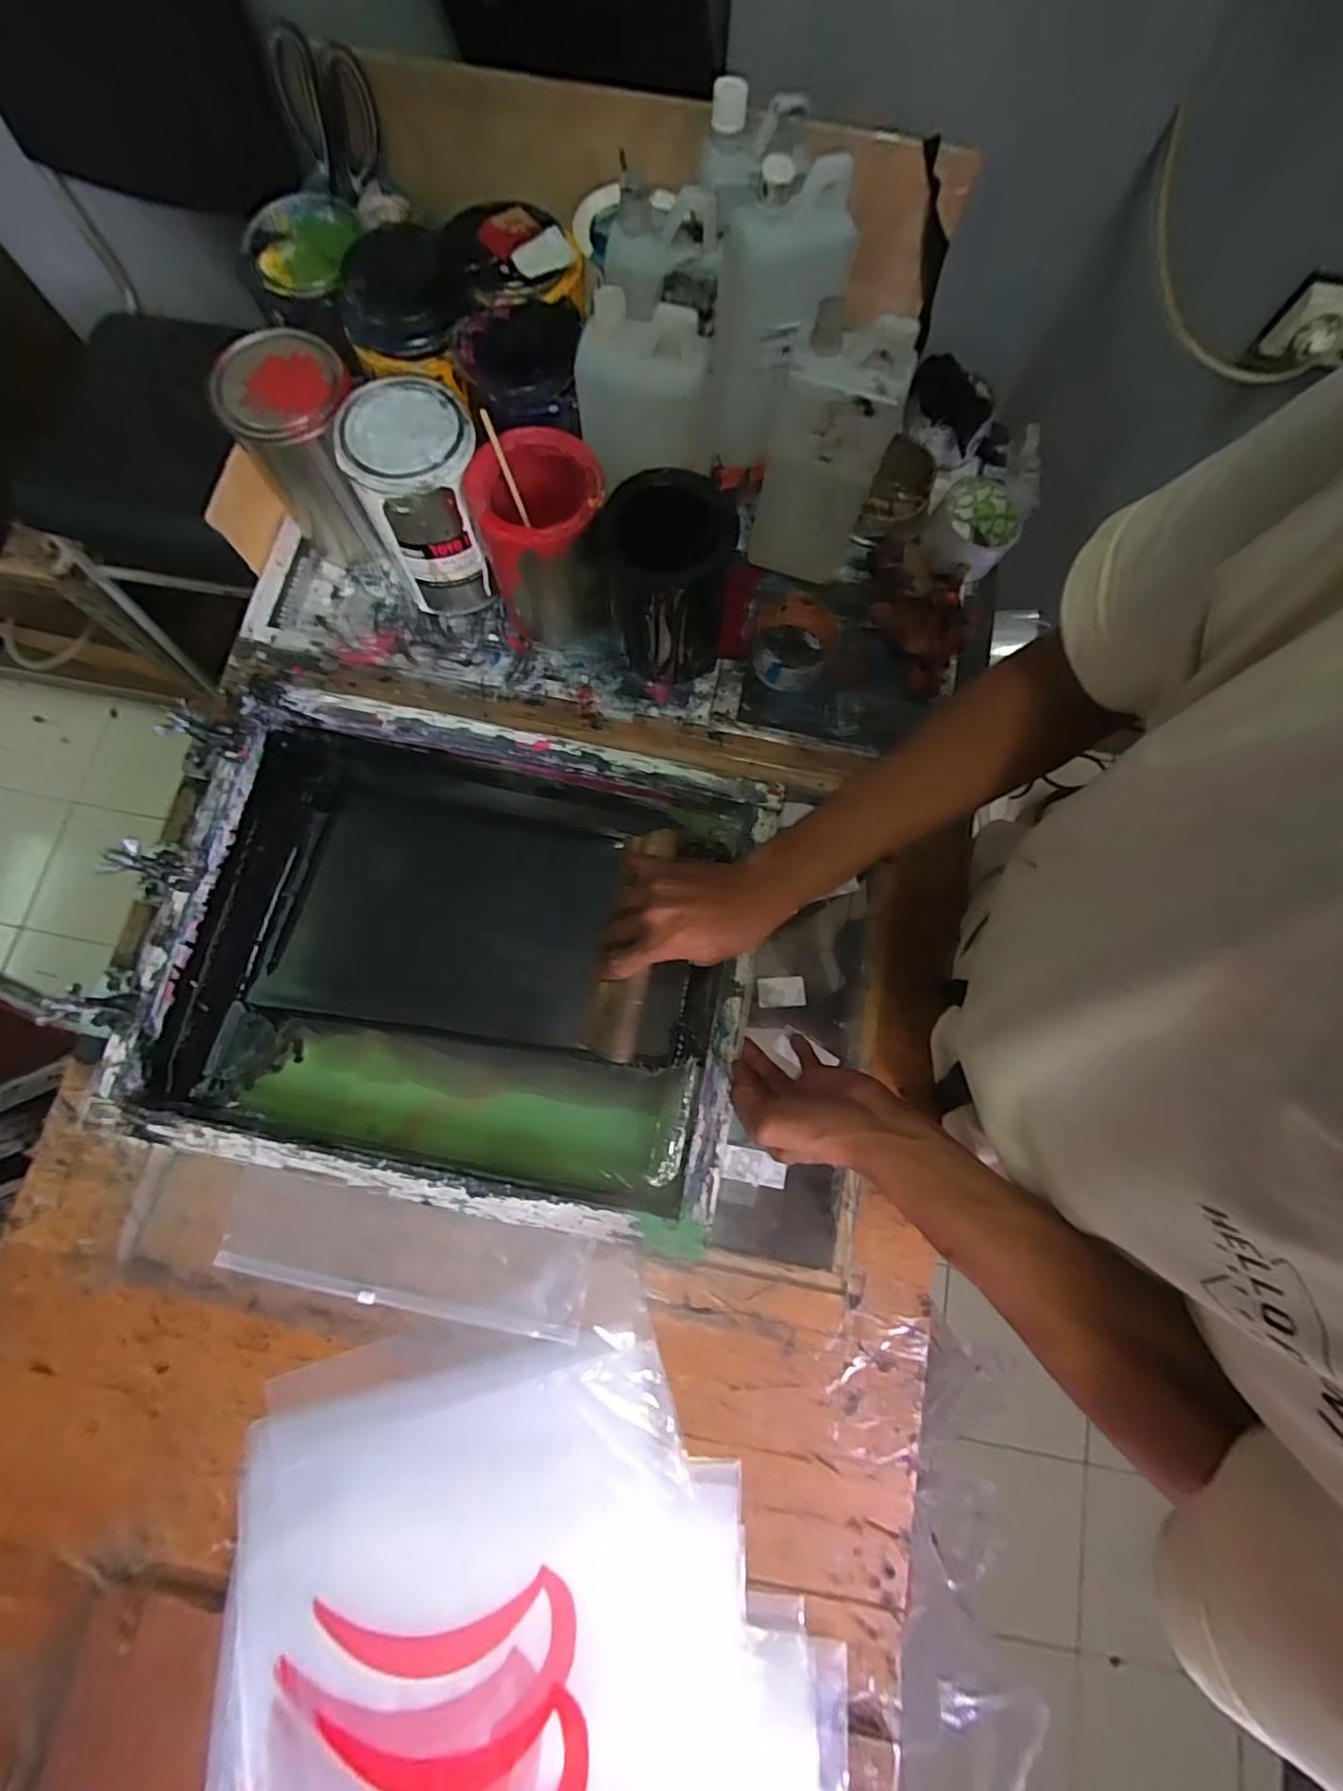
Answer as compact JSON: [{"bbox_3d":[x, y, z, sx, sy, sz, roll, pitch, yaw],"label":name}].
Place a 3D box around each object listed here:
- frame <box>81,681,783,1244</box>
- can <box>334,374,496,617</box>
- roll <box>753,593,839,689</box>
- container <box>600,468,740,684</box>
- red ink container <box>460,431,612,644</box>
[{"bbox_3d":[-0.173,0.044,0.512,0.471,0.067,0.383,11,76,1],"label":"frame"},{"bbox_3d":[-0.218,-0.350,0.550,0.102,0.162,0.099,0,78,-2],"label":"can"},{"bbox_3d":[0.123,-0.257,0.605,0.080,0.041,0.098,14,78,1],"label":"roll"},{"bbox_3d":[-0.004,-0.277,0.544,0.107,0.149,0.106,12,78,1],"label":"container"},{"bbox_3d":[-0.111,-0.309,0.542,0.108,0.148,0.099,-14,79,-5],"label":"red ink container"}]

